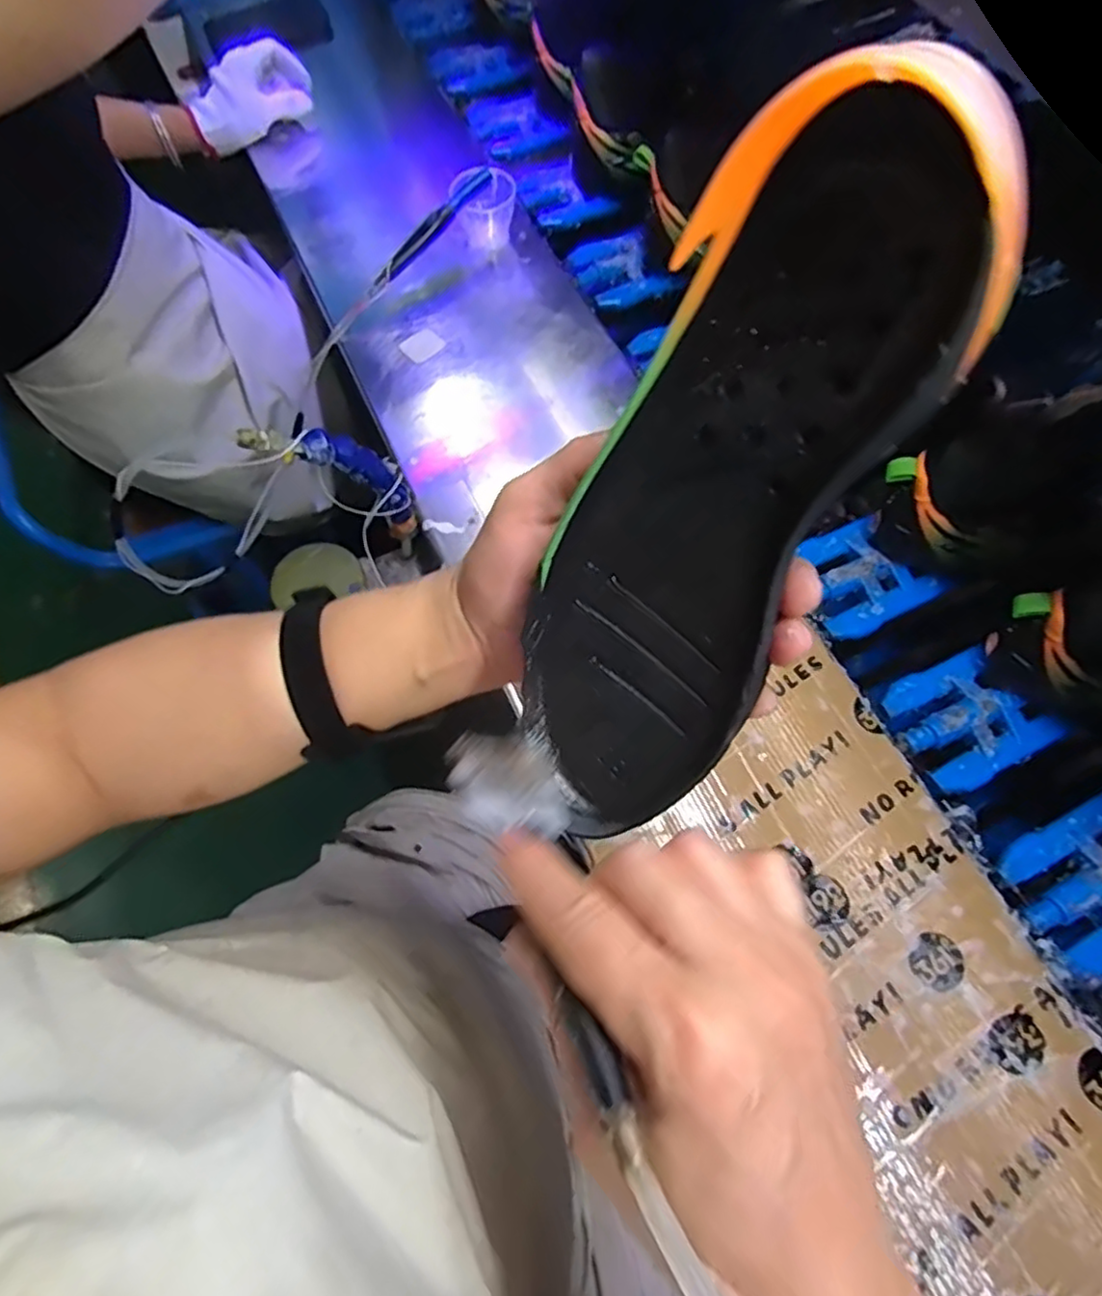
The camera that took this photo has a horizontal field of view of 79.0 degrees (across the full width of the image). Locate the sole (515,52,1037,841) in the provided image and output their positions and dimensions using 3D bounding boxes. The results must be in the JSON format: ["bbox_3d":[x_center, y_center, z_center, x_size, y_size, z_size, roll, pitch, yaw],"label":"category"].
[{"bbox_3d":[0.048,-0.040,0.224,0.087,0.238,0.035,31,35,13],"label":"sole"}]

